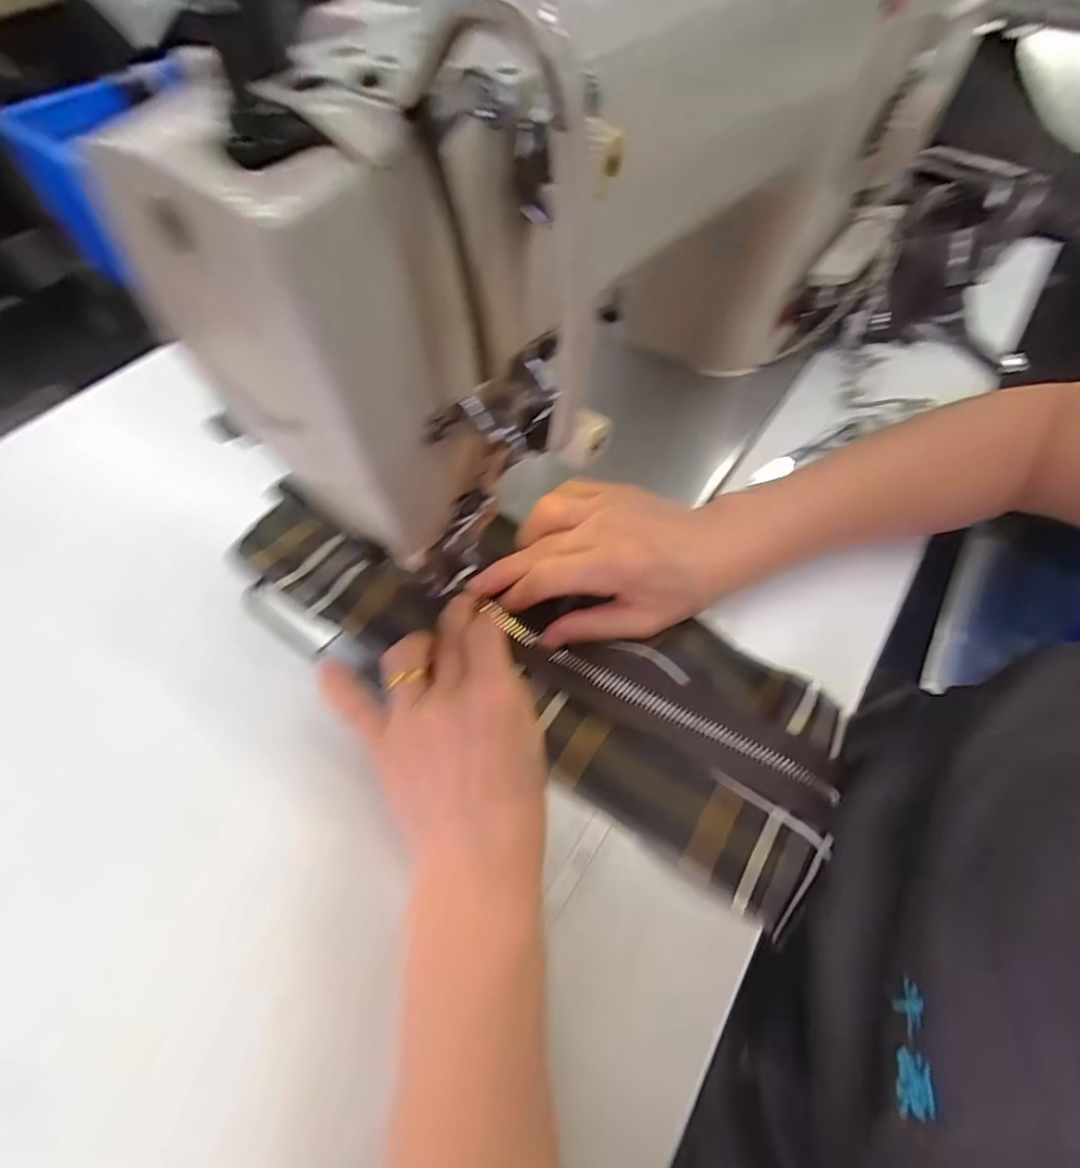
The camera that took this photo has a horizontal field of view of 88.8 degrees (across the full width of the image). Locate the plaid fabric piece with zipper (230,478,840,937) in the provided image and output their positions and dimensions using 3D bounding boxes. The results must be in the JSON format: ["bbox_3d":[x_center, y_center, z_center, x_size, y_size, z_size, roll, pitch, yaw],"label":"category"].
[{"bbox_3d":[-0.013,0.029,0.286,0.331,0.025,0.118,25,59,13],"label":"plaid fabric piece with zipper"}]

